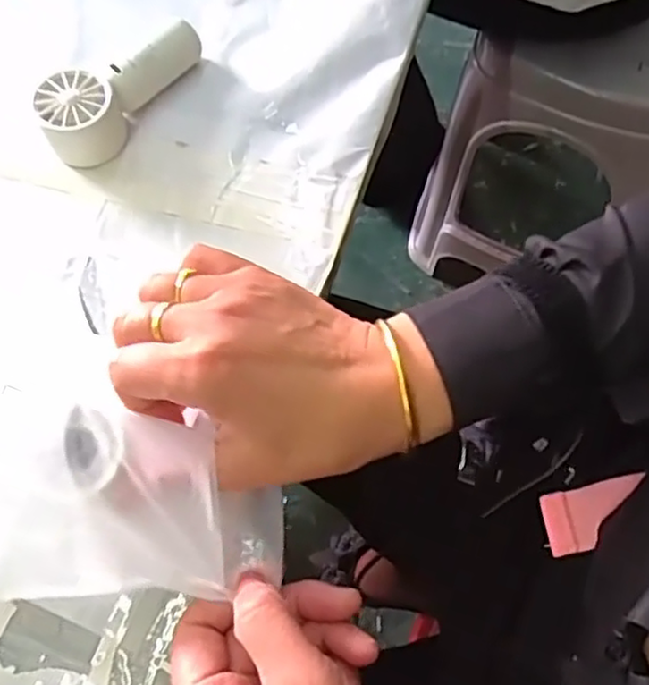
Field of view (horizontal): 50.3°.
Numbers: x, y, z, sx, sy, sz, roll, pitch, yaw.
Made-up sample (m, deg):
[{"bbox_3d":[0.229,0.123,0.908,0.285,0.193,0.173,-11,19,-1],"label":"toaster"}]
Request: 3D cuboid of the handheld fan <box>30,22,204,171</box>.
[{"bbox_3d":[-0.117,-0.149,0.410,0.107,0.034,0.039,-35,71,-11],"label":"handheld fan"}]

